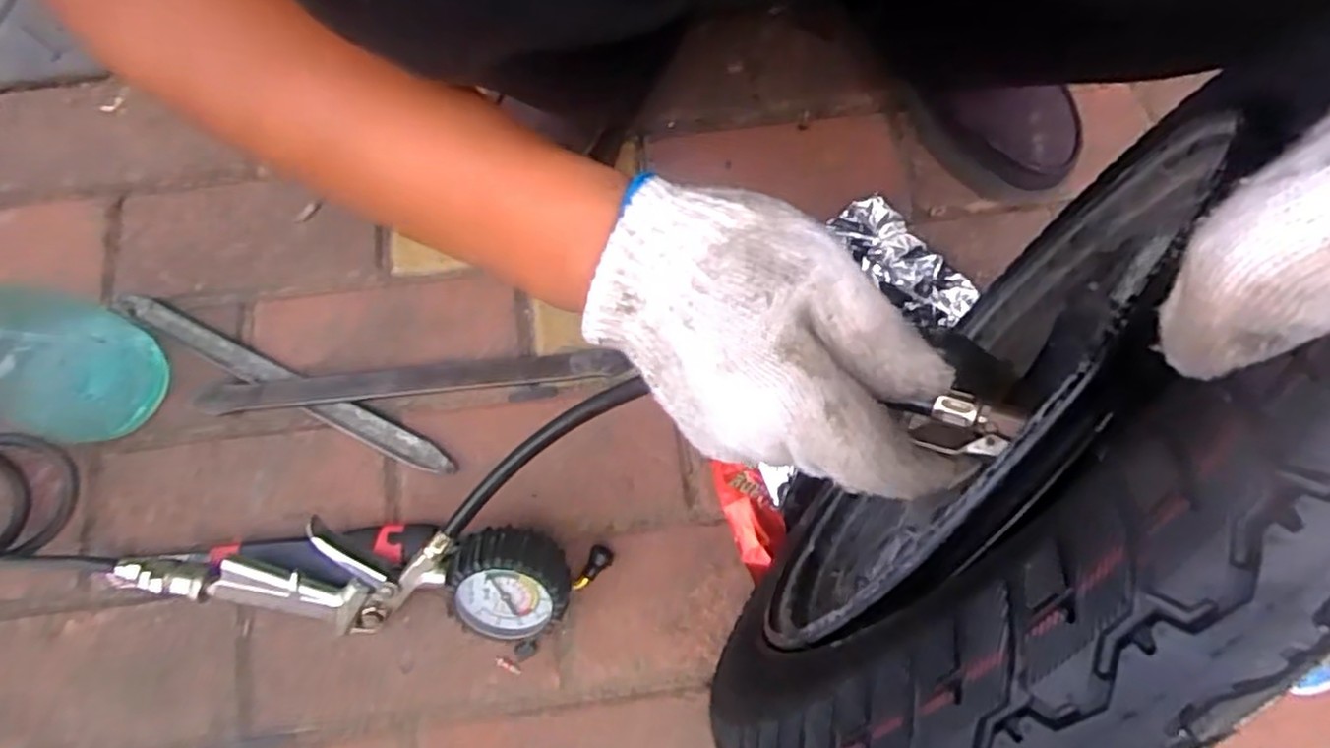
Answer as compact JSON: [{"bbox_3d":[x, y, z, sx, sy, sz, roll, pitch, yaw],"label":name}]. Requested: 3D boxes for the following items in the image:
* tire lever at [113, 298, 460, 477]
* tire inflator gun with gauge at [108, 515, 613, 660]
[{"bbox_3d":[-0.269,0.003,0.502,0.273,0.013,0.020,25,75,7],"label":"tire lever"},{"bbox_3d":[-0.186,0.121,0.445,0.282,0.074,0.069,7,73,2],"label":"tire inflator gun with gauge"}]

